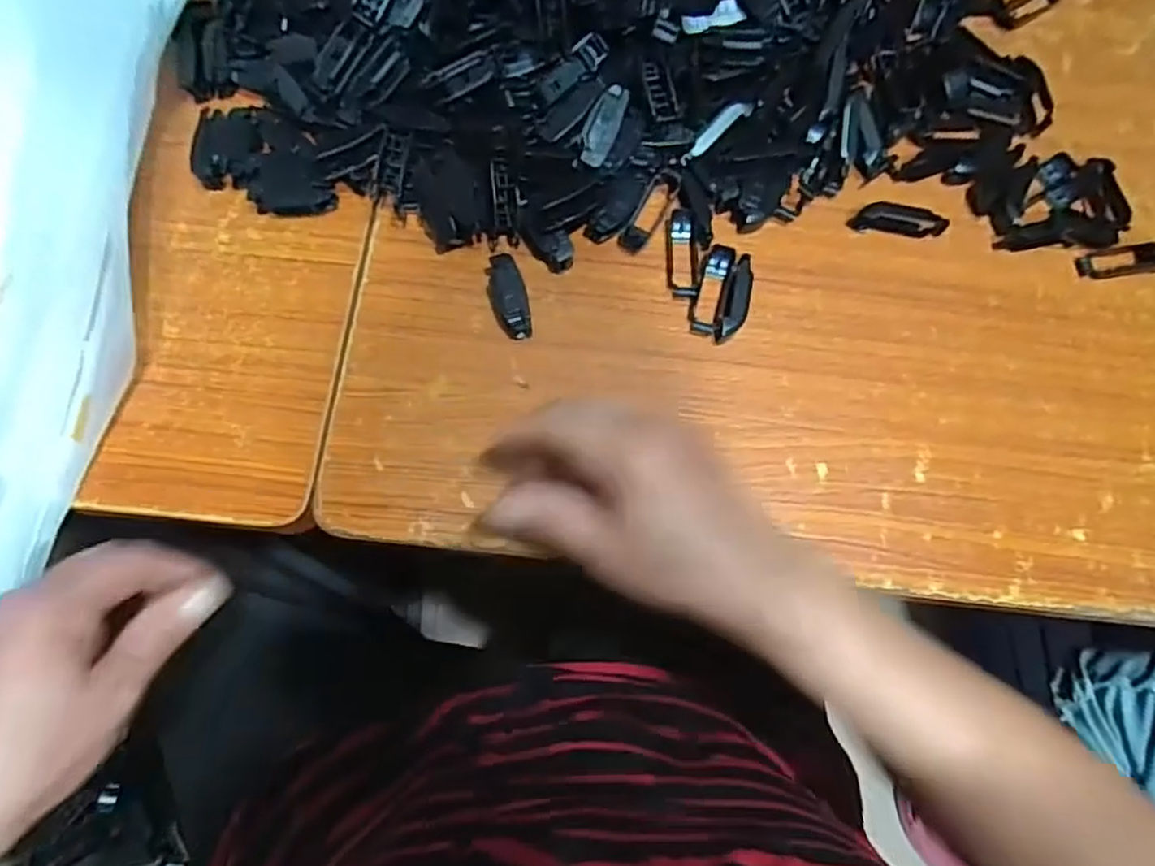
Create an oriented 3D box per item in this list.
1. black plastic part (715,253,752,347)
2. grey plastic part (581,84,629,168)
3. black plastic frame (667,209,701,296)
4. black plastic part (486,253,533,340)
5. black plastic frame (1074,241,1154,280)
[{"bbox_3d":[0.096,-0.080,0.387,0.014,0.016,0.052,17,75,3],"label":"black plastic part"},{"bbox_3d":[0.015,-0.180,0.378,0.017,0.006,0.047,23,94,4],"label":"grey plastic part"},{"bbox_3d":[0.065,-0.112,0.397,0.019,0.009,0.056,1,75,-2],"label":"black plastic frame"},{"bbox_3d":[-0.040,-0.080,0.378,0.020,0.016,0.049,-15,76,-6],"label":"black plastic part"},{"bbox_3d":[0.347,-0.110,0.409,0.058,0.010,0.019,-9,75,-4],"label":"black plastic frame"}]

